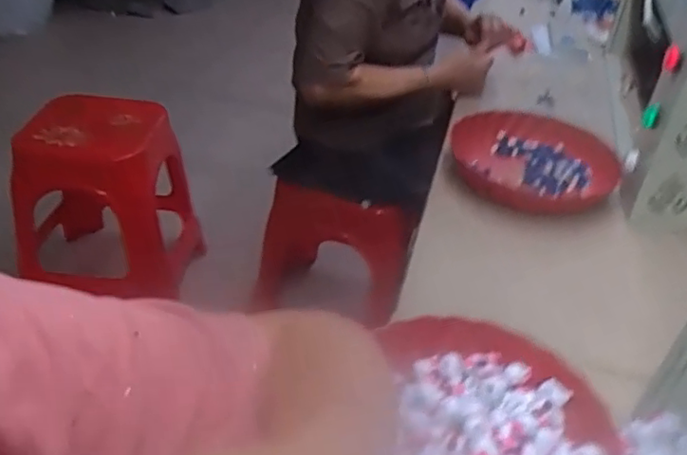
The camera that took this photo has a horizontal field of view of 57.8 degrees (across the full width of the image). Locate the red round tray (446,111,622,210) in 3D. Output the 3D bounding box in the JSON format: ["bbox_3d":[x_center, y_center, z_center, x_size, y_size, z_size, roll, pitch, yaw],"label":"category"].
[{"bbox_3d":[0.302,-0.114,0.970,0.241,0.053,0.241,3,38,-2],"label":"red round tray"}]

